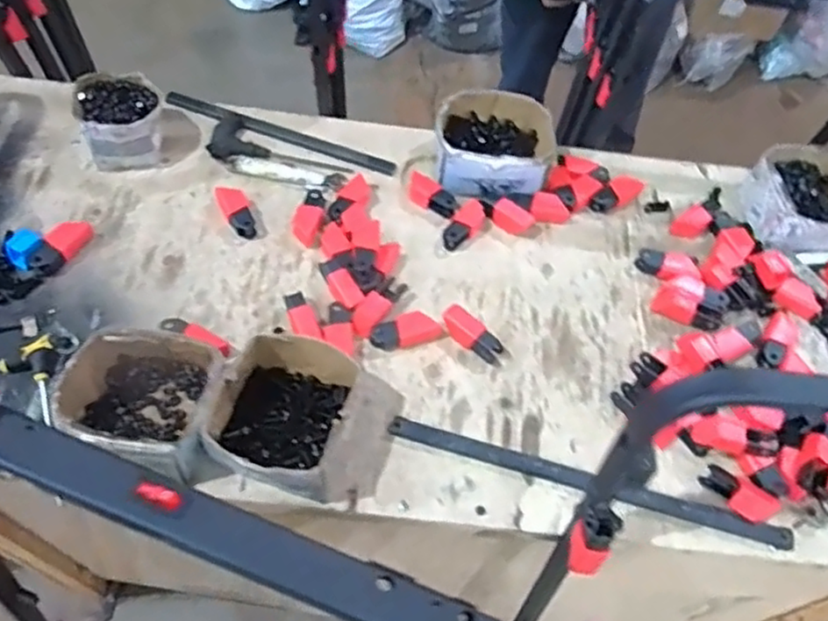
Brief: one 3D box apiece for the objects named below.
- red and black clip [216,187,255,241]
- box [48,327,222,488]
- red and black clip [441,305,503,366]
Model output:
[{"bbox_3d":[-0.244,-0.140,0.940,0.033,0.034,0.092,-19,61,-17],"label":"red and black clip"},{"bbox_3d":[-0.280,0.089,0.741,0.148,0.070,0.110,8,57,0],"label":"box"},{"bbox_3d":[0.074,0.031,0.855,0.085,0.028,0.030,37,62,17],"label":"red and black clip"}]

